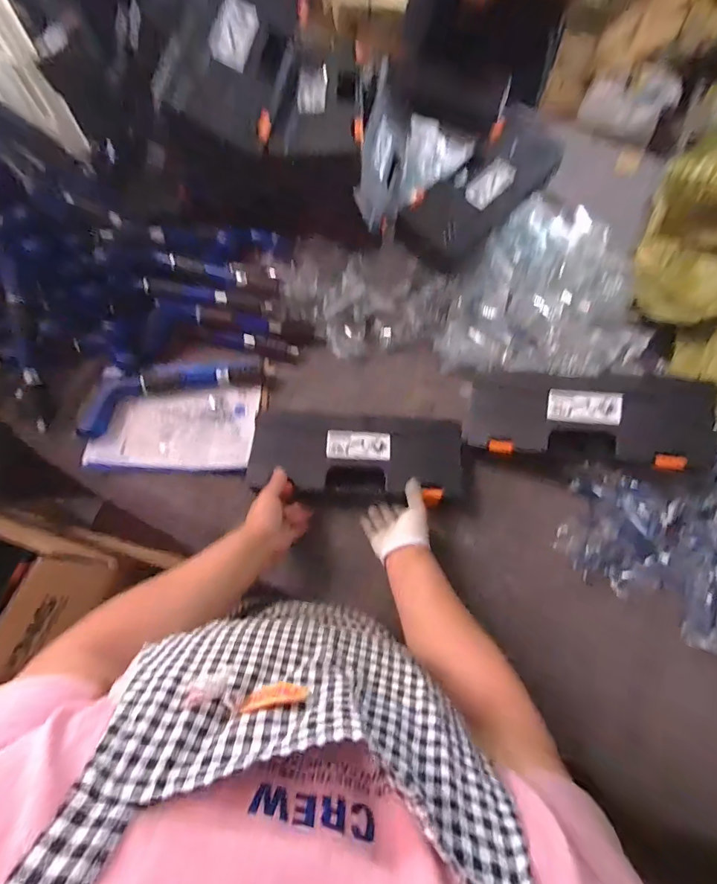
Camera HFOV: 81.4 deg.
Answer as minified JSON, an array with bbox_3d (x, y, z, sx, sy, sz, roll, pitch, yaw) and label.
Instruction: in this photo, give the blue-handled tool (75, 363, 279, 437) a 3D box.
[{"bbox_3d":[-0.317,-0.092,0.724,0.319,0.028,0.084,-16,71,-7],"label":"blue-handled tool"}]

